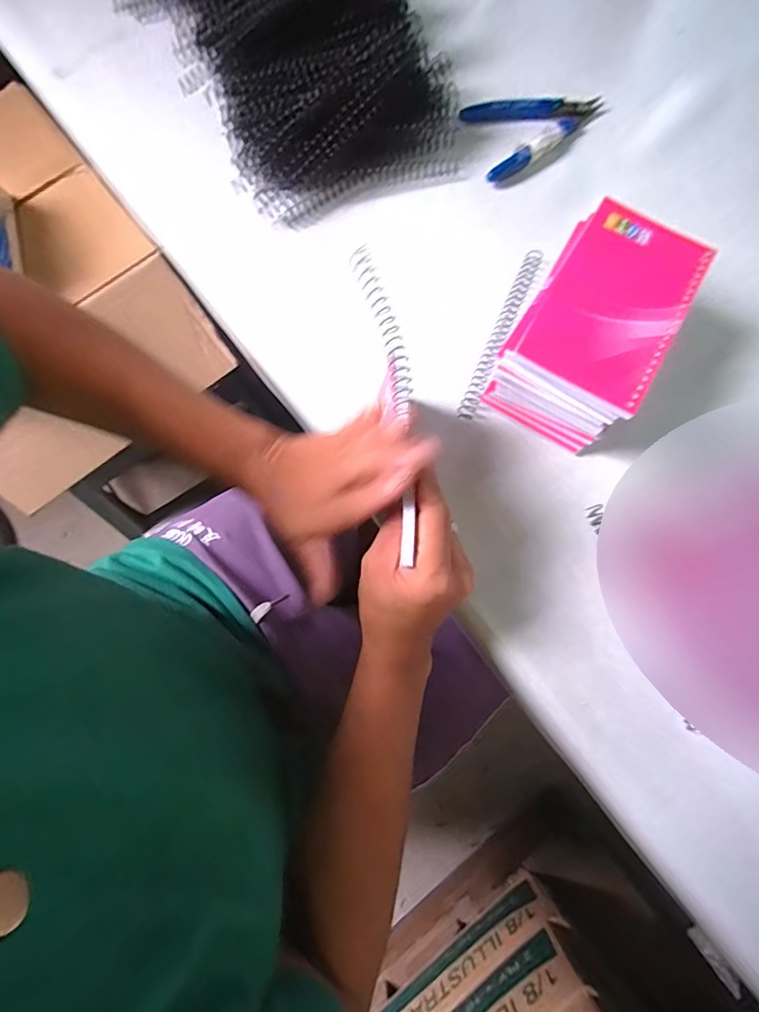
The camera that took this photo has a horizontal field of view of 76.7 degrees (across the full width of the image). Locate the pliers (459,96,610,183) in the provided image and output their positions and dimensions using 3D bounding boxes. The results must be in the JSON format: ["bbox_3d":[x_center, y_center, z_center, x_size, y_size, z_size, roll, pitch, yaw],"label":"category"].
[{"bbox_3d":[0.135,-0.317,0.399,0.122,0.012,0.064,-21,79,-3],"label":"pliers"}]

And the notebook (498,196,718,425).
[{"bbox_3d":[0.147,-0.128,0.307,0.085,0.017,0.132,32,81,6],"label":"notebook"}]

